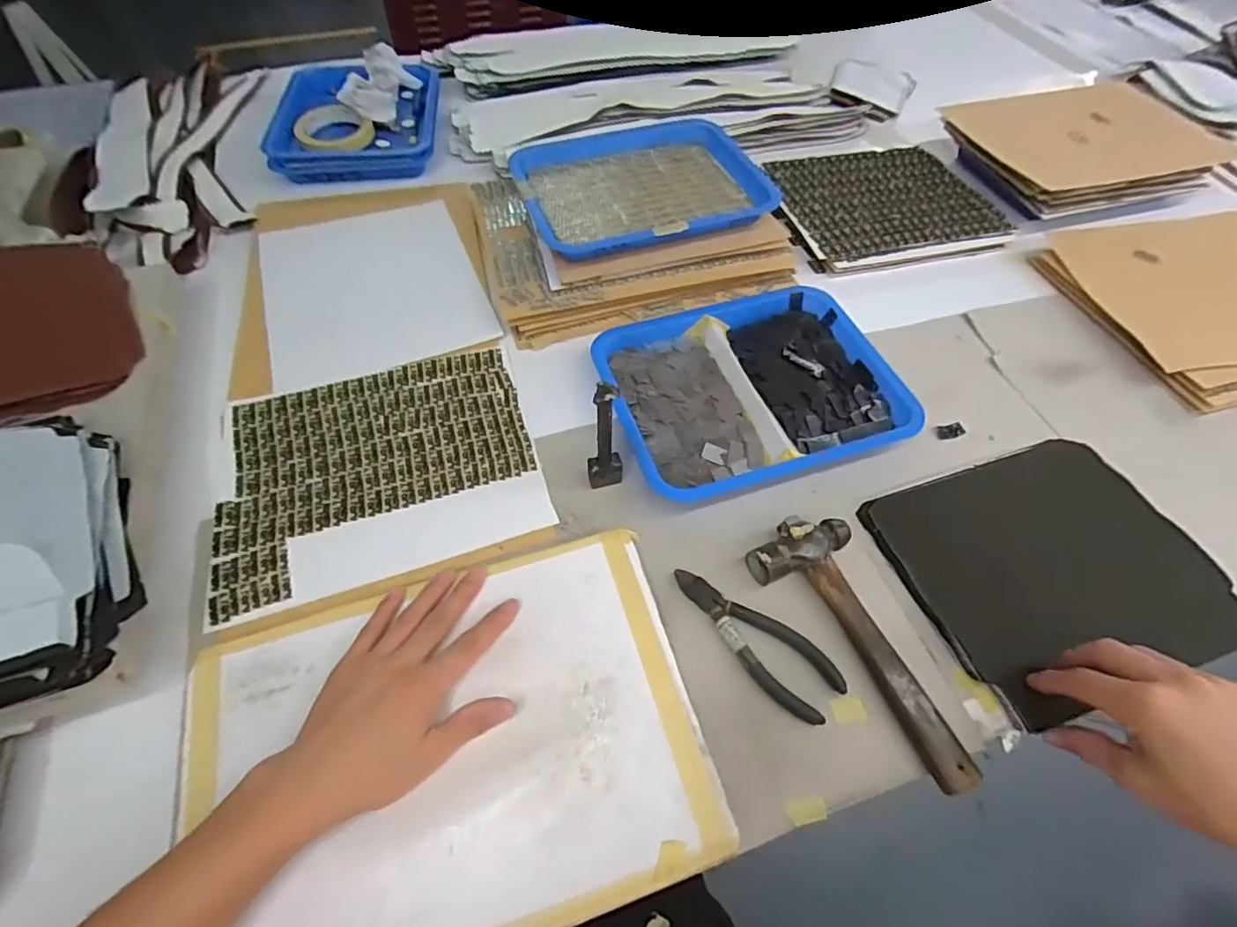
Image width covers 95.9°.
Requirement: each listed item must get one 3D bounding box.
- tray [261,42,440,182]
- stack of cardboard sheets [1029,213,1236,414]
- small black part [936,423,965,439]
[{"bbox_3d":[-0.383,-0.522,0.828,0.219,0.053,0.260,-6,57,-5],"label":"tray"},{"bbox_3d":[0.726,-0.209,0.660,0.342,0.039,0.279,-16,61,-6],"label":"stack of cardboard sheets"},{"bbox_3d":[0.335,-0.033,0.561,0.031,0.004,0.017,-11,58,-8],"label":"small black part"}]

